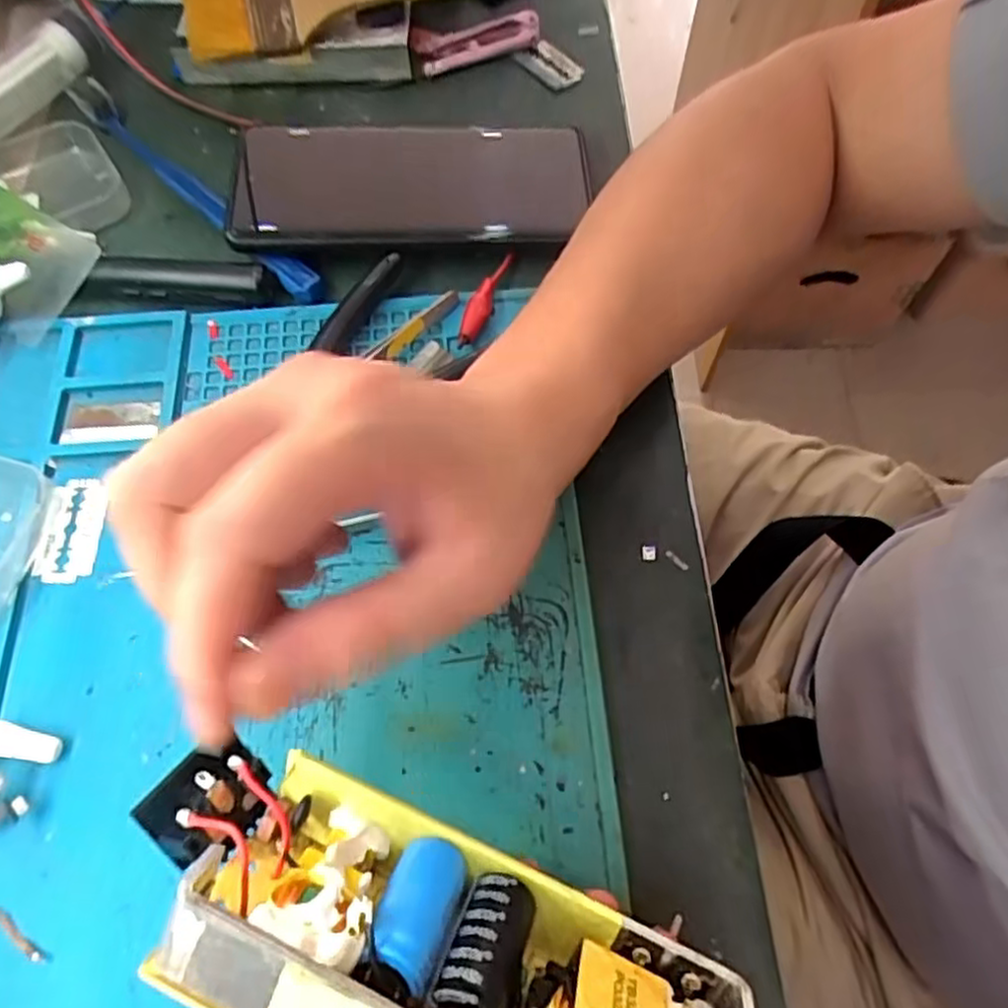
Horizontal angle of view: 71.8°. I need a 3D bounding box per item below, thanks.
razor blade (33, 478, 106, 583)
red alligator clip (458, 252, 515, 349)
[{"bbox_3d":[-0.166,0.009,0.267,0.022,0.004,0.042,-1,64,-1],"label":"razor blade"},{"bbox_3d":[-0.009,-0.089,0.305,0.009,0.009,0.054,17,66,8],"label":"red alligator clip"}]

